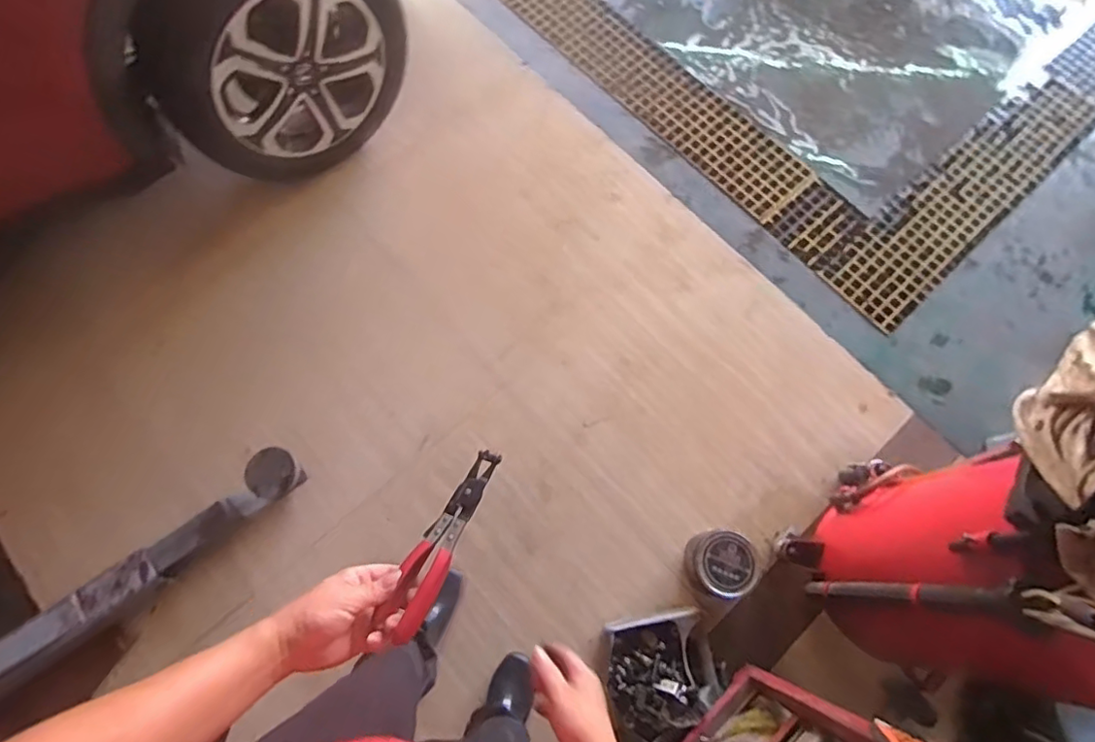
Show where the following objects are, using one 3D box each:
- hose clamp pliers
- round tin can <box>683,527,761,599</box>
[{"bbox_3d":[-0.109,0.173,0.598,0.044,0.028,0.204,22,59,6],"label":"hose clamp pliers"},{"bbox_3d":[0.406,0.447,1.344,0.145,0.109,0.139,0,71,-1],"label":"round tin can"}]

